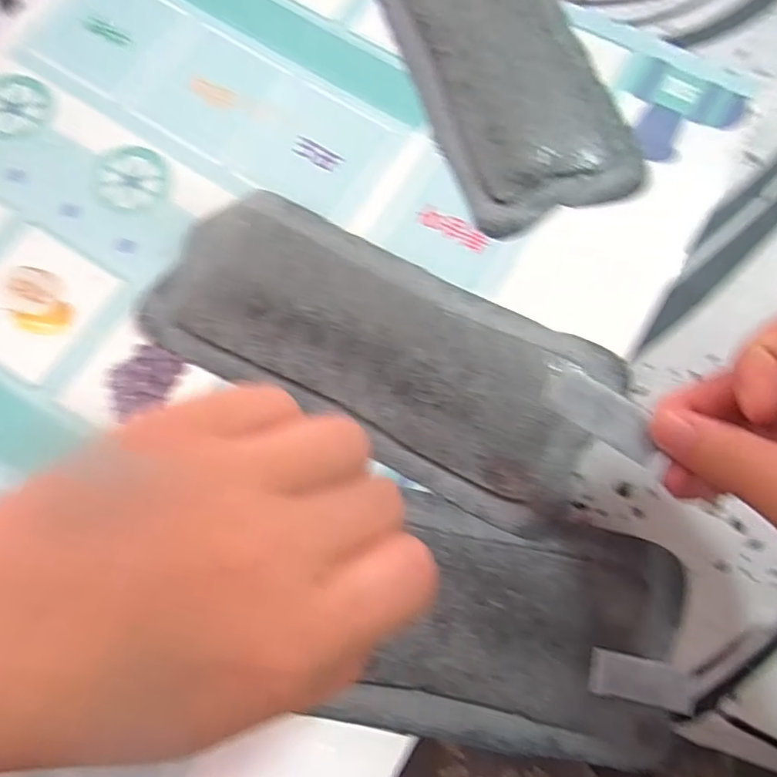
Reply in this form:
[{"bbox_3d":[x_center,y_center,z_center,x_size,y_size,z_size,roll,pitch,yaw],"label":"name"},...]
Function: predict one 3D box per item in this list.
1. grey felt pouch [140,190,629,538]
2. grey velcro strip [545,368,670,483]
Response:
[{"bbox_3d":[-0.005,-0.022,0.271,0.220,0.014,0.096,28,76,8],"label":"grey felt pouch"},{"bbox_3d":[0.085,0.011,0.215,0.052,0.005,0.020,40,78,12],"label":"grey velcro strip"}]

